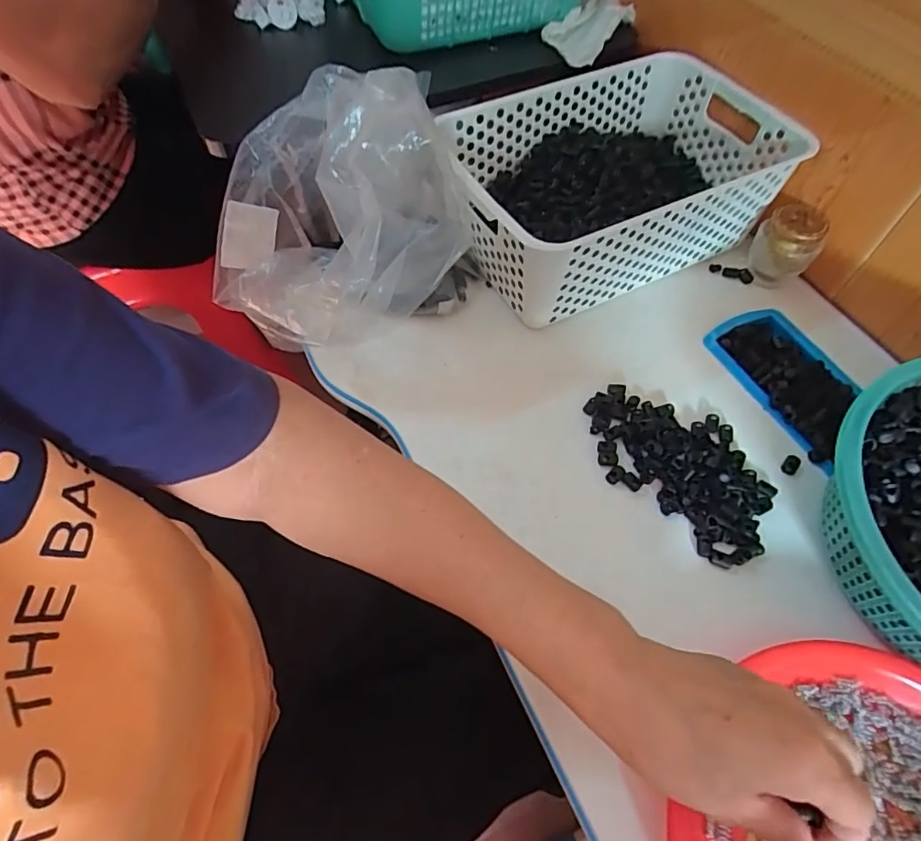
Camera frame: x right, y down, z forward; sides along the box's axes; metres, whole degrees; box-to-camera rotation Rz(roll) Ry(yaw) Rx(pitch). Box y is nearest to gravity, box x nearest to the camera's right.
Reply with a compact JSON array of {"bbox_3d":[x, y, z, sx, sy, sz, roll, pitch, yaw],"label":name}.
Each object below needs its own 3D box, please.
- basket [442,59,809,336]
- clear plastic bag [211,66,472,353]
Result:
[{"bbox_3d":[0.148,-0.241,0.522,0.331,0.111,0.204,-27,64,-14],"label":"basket"},{"bbox_3d":[-0.117,-0.176,0.440,0.174,0.160,0.169,31,65,17],"label":"clear plastic bag"}]

